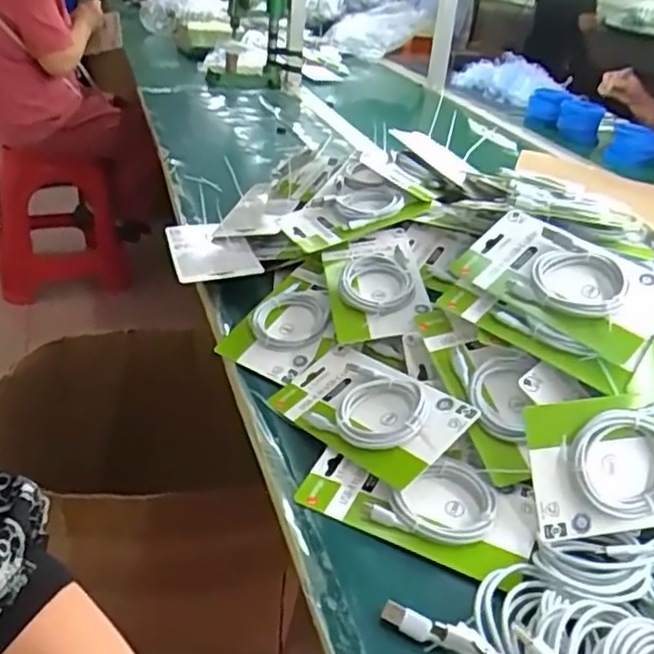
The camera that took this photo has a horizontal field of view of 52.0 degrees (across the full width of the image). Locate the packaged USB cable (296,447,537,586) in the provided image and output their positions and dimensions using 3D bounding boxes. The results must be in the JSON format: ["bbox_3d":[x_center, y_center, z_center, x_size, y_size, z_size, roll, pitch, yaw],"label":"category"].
[{"bbox_3d":[0.069,0.135,0.525,0.178,0.025,0.086,17,32,18],"label":"packaged USB cable"}]

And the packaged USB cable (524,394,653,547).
[{"bbox_3d":[0.245,0.103,0.510,0.180,0.101,0.021,-5,-5,-8],"label":"packaged USB cable"}]

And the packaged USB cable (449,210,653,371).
[{"bbox_3d":[0.208,-0.045,0.599,0.178,0.020,0.095,34,73,33],"label":"packaged USB cable"}]

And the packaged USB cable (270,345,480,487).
[{"bbox_3d":[0.032,0.069,0.594,0.098,0.014,0.177,-40,41,-23],"label":"packaged USB cable"}]

